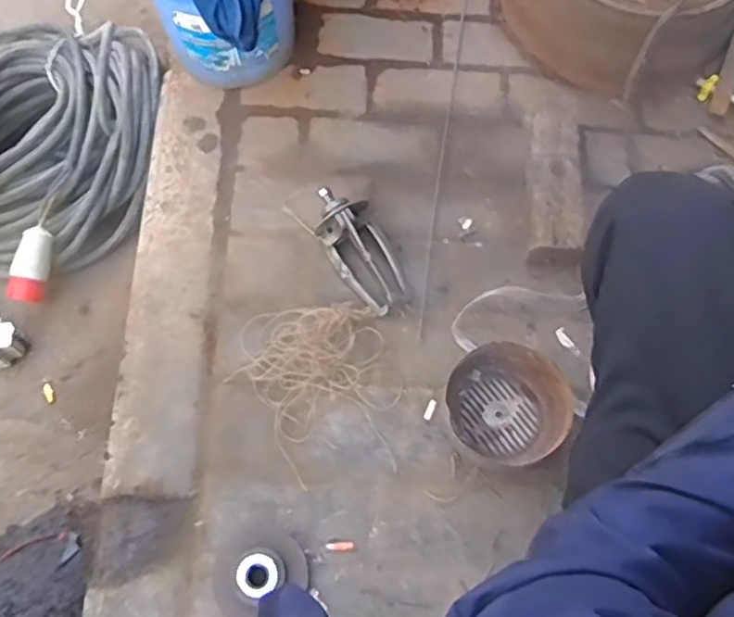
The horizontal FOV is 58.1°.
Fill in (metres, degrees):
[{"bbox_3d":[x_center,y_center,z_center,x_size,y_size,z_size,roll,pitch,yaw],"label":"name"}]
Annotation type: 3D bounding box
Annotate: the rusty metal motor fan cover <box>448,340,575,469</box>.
[{"bbox_3d":[0.203,0.135,0.948,0.155,0.063,0.170,-28,70,-14],"label":"rusty metal motor fan cover"}]

